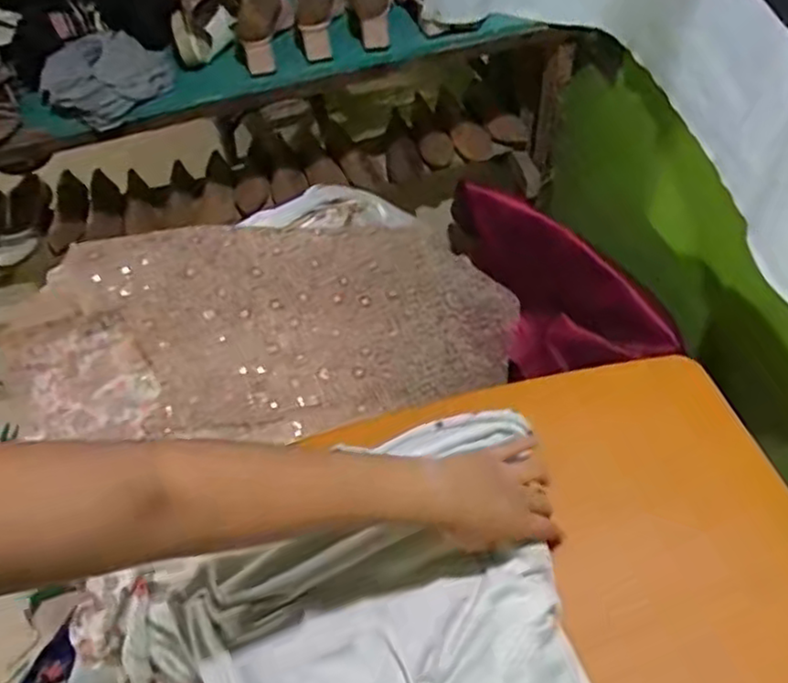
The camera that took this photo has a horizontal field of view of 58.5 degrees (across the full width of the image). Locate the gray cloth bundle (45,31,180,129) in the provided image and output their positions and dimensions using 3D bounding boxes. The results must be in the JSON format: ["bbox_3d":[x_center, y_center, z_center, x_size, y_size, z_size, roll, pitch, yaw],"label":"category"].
[{"bbox_3d":[-0.488,-0.452,1.195,0.207,0.075,0.172,-26,56,-13],"label":"gray cloth bundle"}]

